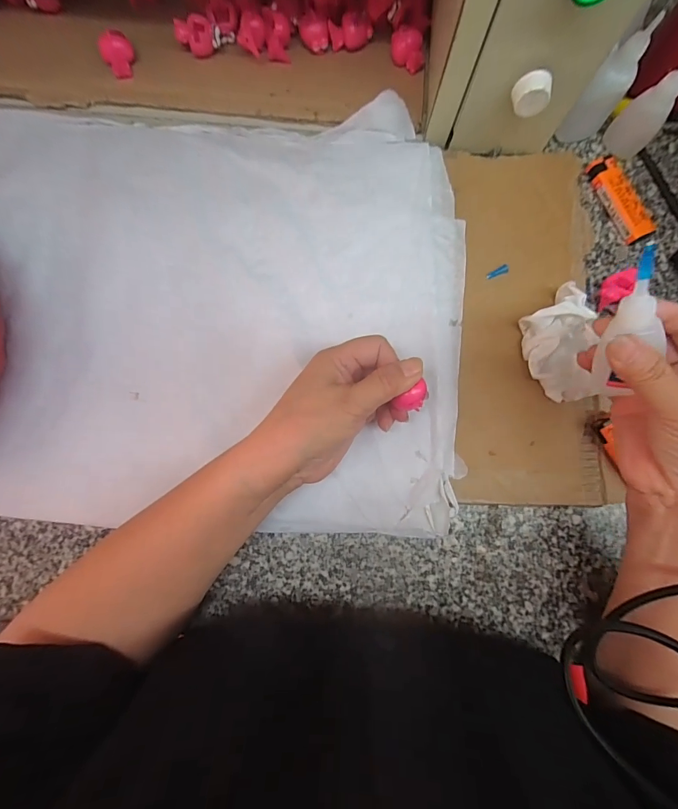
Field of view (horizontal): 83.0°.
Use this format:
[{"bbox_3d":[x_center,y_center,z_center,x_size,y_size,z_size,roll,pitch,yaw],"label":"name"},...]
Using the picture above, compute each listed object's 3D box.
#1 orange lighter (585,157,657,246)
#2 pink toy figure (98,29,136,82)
[{"bbox_3d":[0.250,-0.182,0.339,0.024,0.013,0.080,-24,86,-3],"label":"orange lighter"},{"bbox_3d":[-0.187,-0.298,0.328,0.025,0.022,0.025,0,85,-1],"label":"pink toy figure"}]

